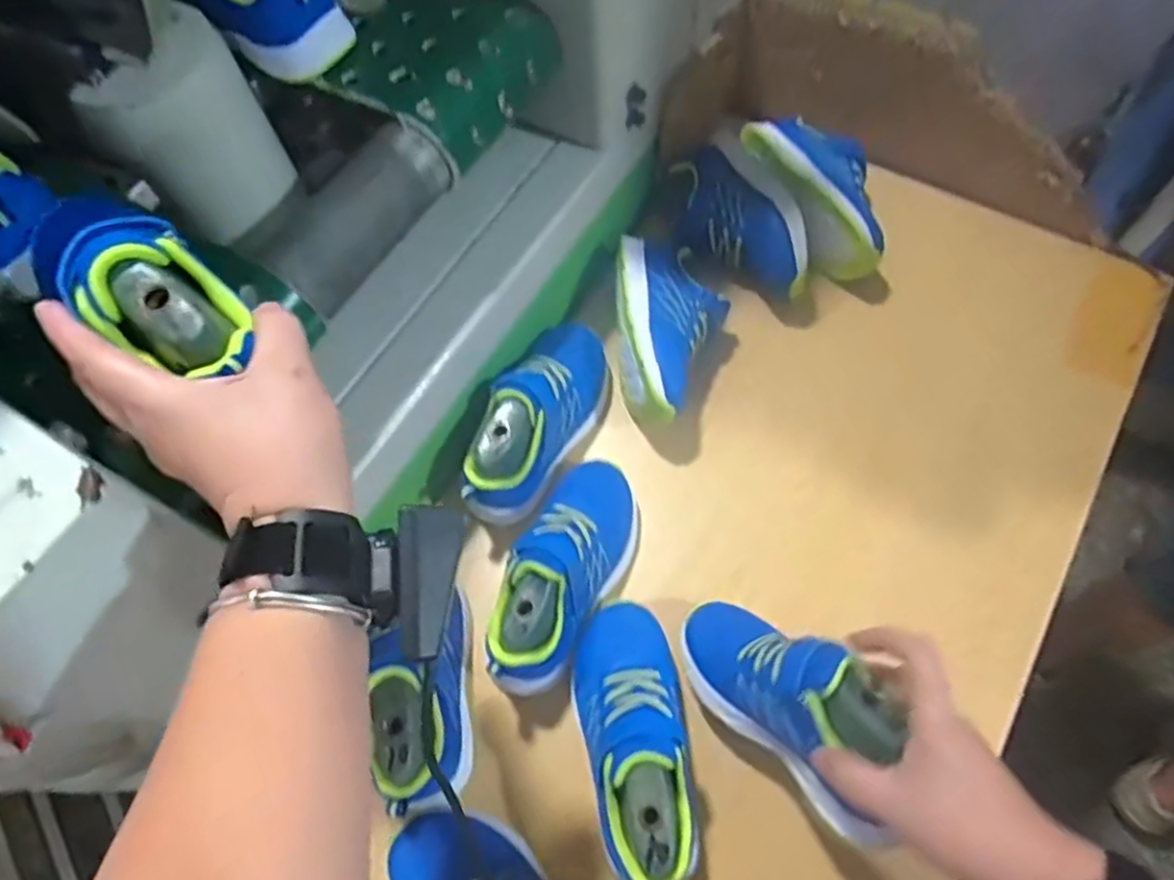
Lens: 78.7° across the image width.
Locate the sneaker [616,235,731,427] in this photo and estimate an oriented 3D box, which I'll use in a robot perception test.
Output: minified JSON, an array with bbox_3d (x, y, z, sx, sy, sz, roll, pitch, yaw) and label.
[{"bbox_3d":[0.074,-0.096,0.642,0.092,0.084,0.181,-1,65,3],"label":"sneaker"}]

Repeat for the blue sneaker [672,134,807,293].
[{"bbox_3d":[0.136,-0.205,0.681,0.084,0.077,0.179,-21,66,-6],"label":"blue sneaker"}]

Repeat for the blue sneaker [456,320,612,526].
[{"bbox_3d":[-0.039,-0.025,0.602,0.074,0.074,0.193,21,68,12],"label":"blue sneaker"}]

